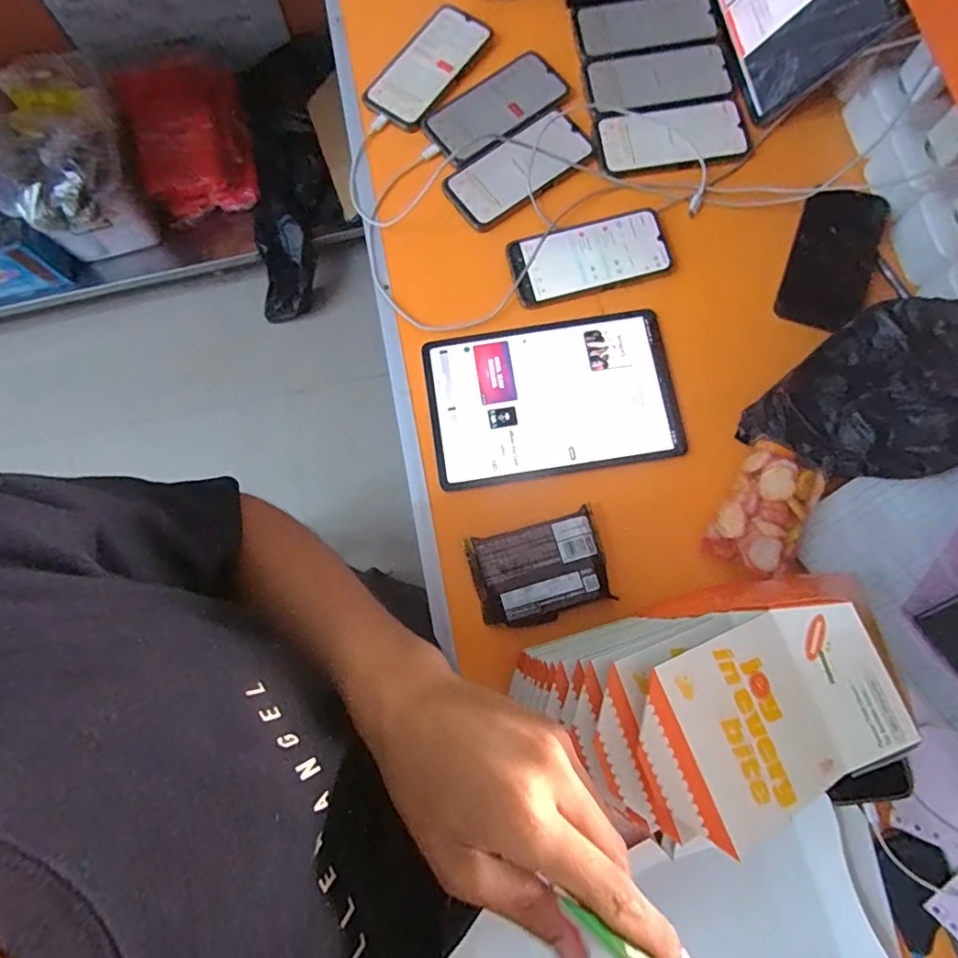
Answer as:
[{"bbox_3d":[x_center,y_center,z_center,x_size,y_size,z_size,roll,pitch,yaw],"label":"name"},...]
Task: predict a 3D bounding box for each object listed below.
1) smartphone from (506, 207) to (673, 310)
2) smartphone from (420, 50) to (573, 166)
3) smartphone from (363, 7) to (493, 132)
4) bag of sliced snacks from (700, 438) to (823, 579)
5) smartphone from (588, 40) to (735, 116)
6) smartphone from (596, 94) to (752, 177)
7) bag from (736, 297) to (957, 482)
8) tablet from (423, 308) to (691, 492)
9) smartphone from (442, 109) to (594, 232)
[{"bbox_3d":[0.120,-0.240,0.580,0.164,0.013,0.081,-15,78,-2],"label":"smartphone"},{"bbox_3d":[0.020,-0.435,0.624,0.163,0.011,0.085,-35,79,-6],"label":"smartphone"},{"bbox_3d":[-0.060,-0.489,0.633,0.077,0.012,0.157,39,88,-2],"label":"smartphone"},{"bbox_3d":[0.265,0.031,0.497,0.070,0.041,0.123,28,80,7],"label":"bag of sliced snacks"},{"bbox_3d":[0.210,-0.470,0.625,0.163,0.007,0.079,-9,78,-1],"label":"smartphone"},{"bbox_3d":[0.222,-0.390,0.611,0.165,0.011,0.080,-11,78,-1],"label":"smartphone"},{"bbox_3d":[0.378,-0.071,0.484,0.194,0.103,0.158,-40,80,-7],"label":"bag"},{"bbox_3d":[0.075,-0.083,0.552,0.250,0.008,0.162,-9,78,-1],"label":"tablet"},{"bbox_3d":[0.045,-0.353,0.602,0.165,0.011,0.080,-34,79,-6],"label":"smartphone"}]

